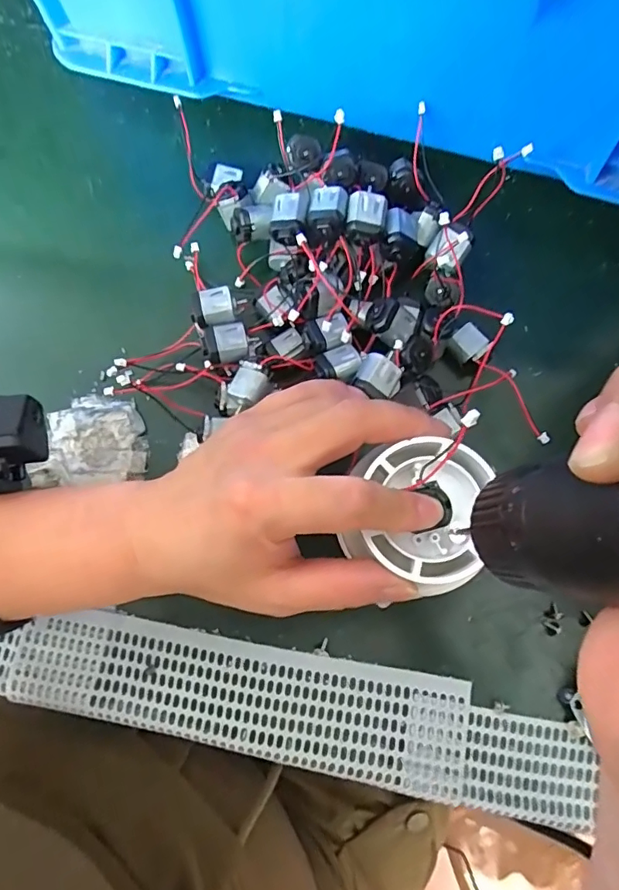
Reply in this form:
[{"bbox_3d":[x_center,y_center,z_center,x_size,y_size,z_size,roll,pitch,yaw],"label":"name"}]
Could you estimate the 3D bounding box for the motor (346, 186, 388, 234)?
[{"bbox_3d":[0.029,-0.116,0.262,0.020,0.013,0.019,4,76,3],"label":"motor"}]

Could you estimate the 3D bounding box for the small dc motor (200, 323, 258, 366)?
[{"bbox_3d":[-0.042,-0.052,0.272,0.028,0.014,0.018,-12,75,-1],"label":"small dc motor"}]

